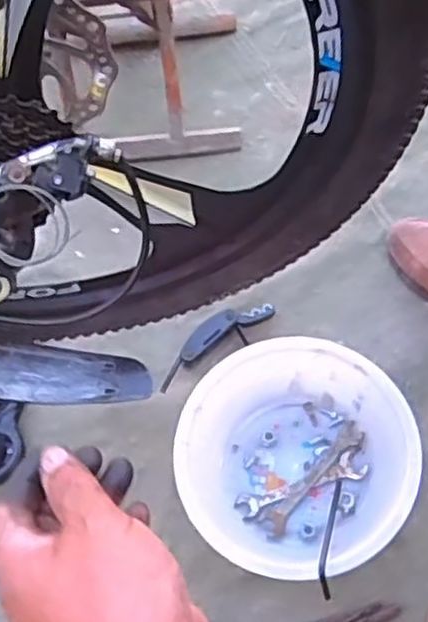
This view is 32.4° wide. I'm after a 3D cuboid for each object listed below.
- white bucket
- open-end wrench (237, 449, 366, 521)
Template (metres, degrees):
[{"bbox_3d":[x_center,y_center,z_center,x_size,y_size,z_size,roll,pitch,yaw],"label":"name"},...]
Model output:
[{"bbox_3d":[0.088,0.155,0.798,0.233,0.081,0.238,-1,68,2],"label":"white bucket"},{"bbox_3d":[0.099,0.197,0.829,0.149,0.010,0.031,-21,68,-2],"label":"open-end wrench"}]

